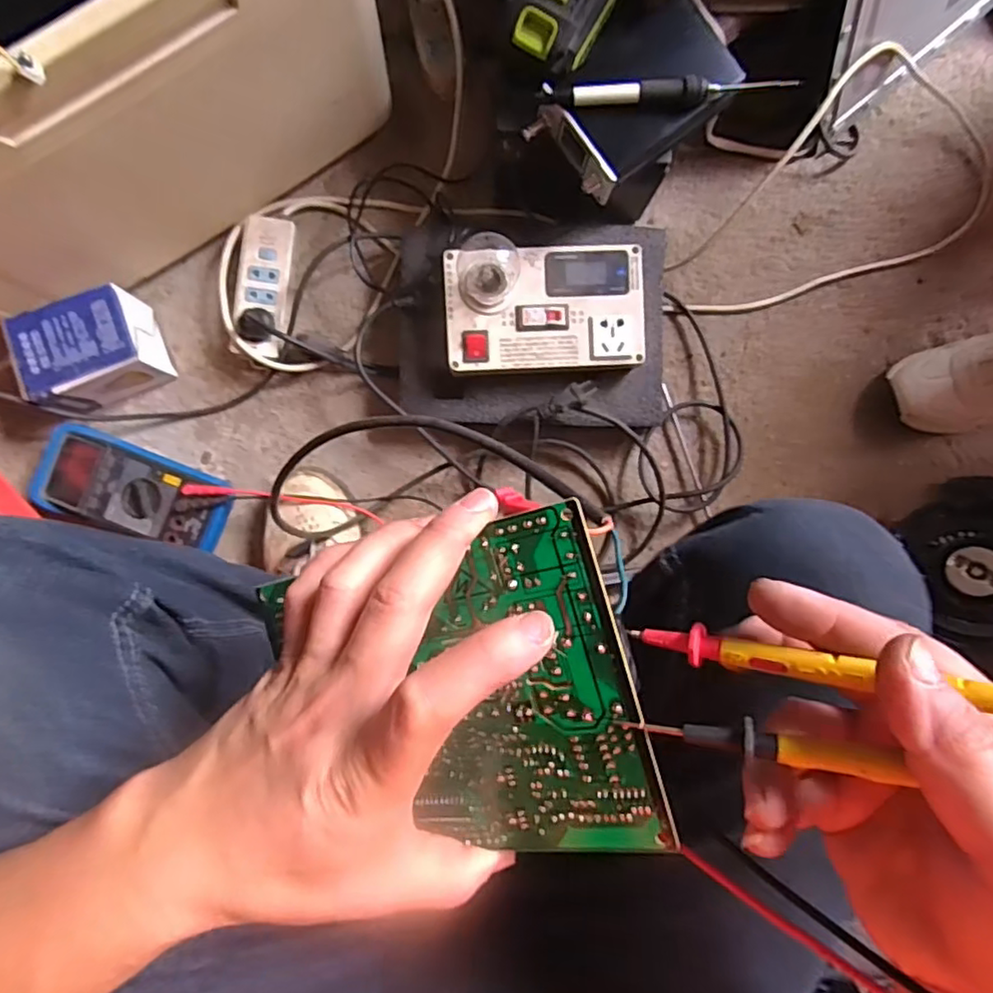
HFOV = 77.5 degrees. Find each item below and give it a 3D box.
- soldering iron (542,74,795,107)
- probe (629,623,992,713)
[{"bbox_3d":[0.153,-0.358,0.543,0.224,0.024,0.029,-4,89,-2],"label":"soldering iron"},{"bbox_3d":[0.107,0.055,0.201,0.130,0.007,0.013,2,88,34],"label":"probe"}]

